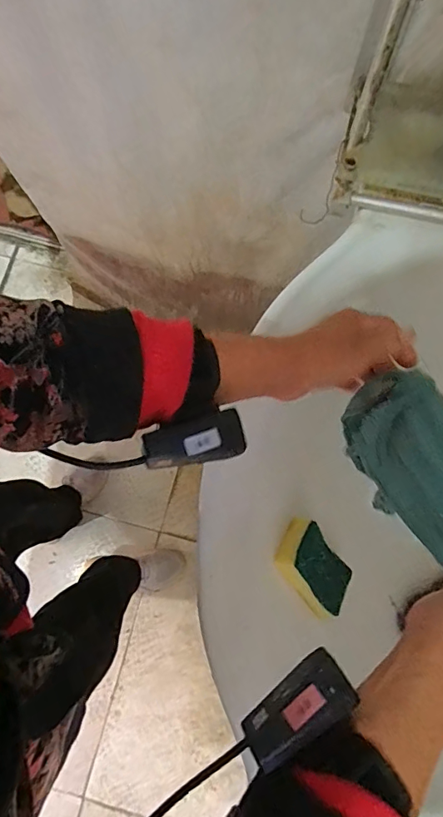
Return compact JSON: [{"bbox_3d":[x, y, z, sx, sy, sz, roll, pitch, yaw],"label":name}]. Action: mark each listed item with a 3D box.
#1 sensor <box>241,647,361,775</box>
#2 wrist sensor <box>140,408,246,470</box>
[{"bbox_3d":[0.046,0.180,0.277,0.068,0.022,0.027,-39,81,-6],"label":"sensor"},{"bbox_3d":[-0.019,0.023,0.318,0.068,0.017,0.032,-16,79,-2],"label":"wrist sensor"}]

